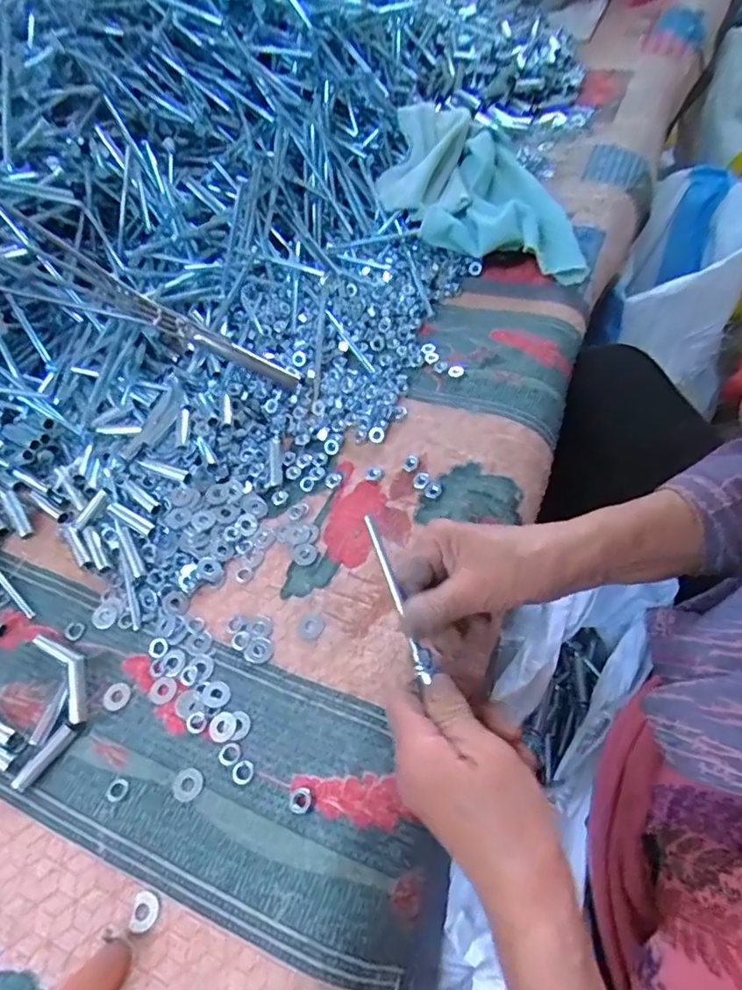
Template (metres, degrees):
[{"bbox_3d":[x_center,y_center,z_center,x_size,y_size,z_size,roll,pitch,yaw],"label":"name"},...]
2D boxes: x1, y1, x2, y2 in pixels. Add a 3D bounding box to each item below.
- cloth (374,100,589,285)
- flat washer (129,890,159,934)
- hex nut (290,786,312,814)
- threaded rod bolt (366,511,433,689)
[{"bbox_3d":[0.131,-0.341,0.616,0.263,0.036,0.163,29,84,15],"label":"cloth"},{"bbox_3d":[-0.131,0.241,0.318,0.015,0.004,0.019,1,57,3],"label":"flat washer"},{"bbox_3d":[-0.043,0.188,0.342,0.014,0.007,0.015,22,61,15],"label":"hex nut"},{"bbox_3d":[0.016,0.059,0.330,0.010,0.010,0.102,-19,72,-9],"label":"threaded rod bolt"}]

